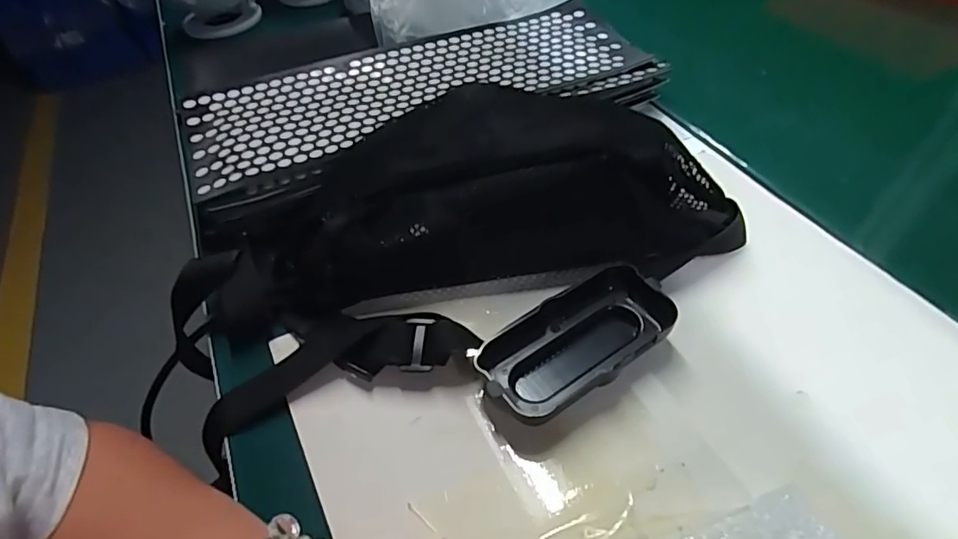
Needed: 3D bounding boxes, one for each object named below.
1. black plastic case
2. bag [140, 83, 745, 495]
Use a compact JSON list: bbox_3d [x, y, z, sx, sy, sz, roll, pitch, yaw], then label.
[{"bbox_3d":[0.057,0.040,0.296,0.108,0.026,0.051,-28,52,-18],"label":"black plastic case"},{"bbox_3d":[-0.025,-0.034,0.329,0.356,0.085,0.164,-20,50,-12],"label":"bag"}]

